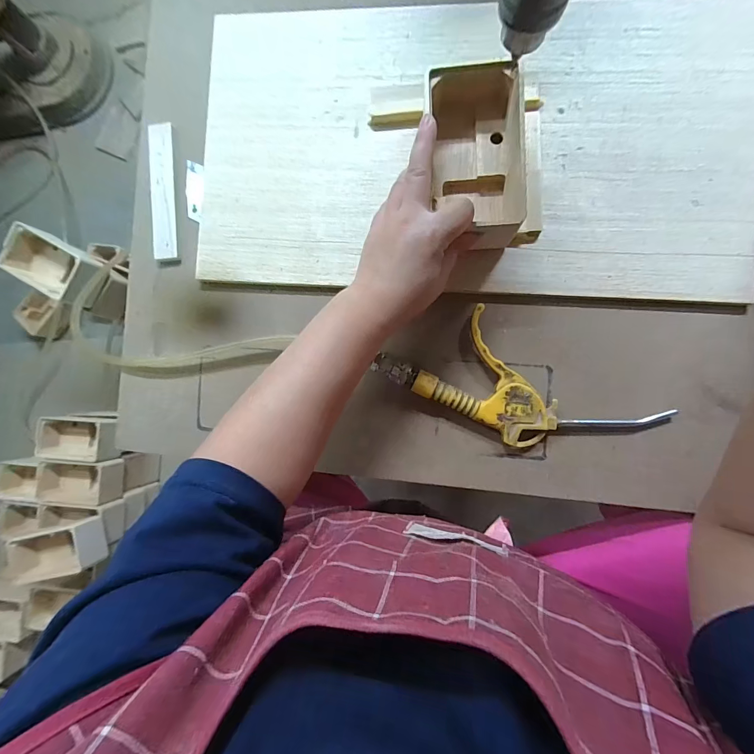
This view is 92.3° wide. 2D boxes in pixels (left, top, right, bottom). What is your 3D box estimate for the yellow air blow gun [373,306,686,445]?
[{"bbox_3d":[0.120,0.009,0.318,0.220,0.021,0.086,26,94,6],"label":"yellow air blow gun"}]

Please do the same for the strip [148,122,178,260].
[{"bbox_3d":[-0.215,-0.185,0.362,0.023,0.005,0.133,-3,90,7],"label":"strip"}]

